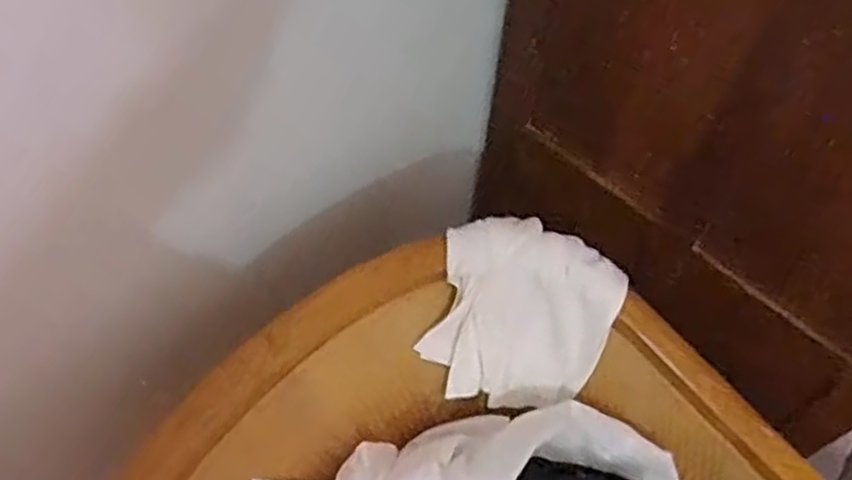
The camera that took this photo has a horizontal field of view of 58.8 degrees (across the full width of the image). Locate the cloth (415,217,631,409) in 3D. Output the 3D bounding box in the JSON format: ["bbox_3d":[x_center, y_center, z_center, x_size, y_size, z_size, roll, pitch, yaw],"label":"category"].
[{"bbox_3d":[0.087,0.077,0.717,0.174,0.174,0.050,15,19,-16],"label":"cloth"}]

